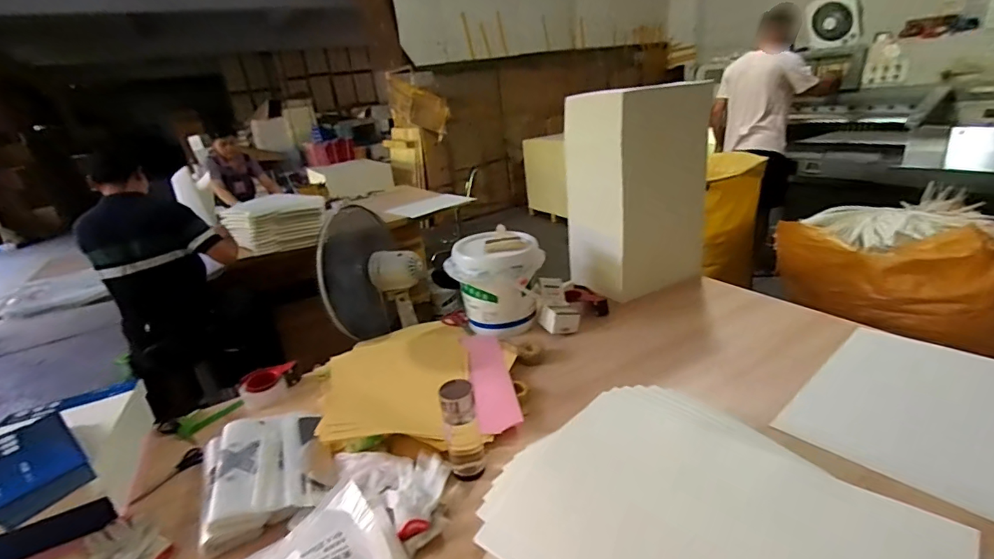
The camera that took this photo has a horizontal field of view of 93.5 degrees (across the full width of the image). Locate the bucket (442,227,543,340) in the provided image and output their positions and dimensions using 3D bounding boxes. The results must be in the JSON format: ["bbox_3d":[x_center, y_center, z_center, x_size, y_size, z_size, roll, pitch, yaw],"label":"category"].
[{"bbox_3d":[-0.001,0.006,1.376,0.232,0.231,0.226,-6,22,3],"label":"bucket"}]

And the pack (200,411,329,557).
[{"bbox_3d":[-0.460,0.368,0.911,0.225,0.061,0.293,-15,24,-19],"label":"pack"}]

